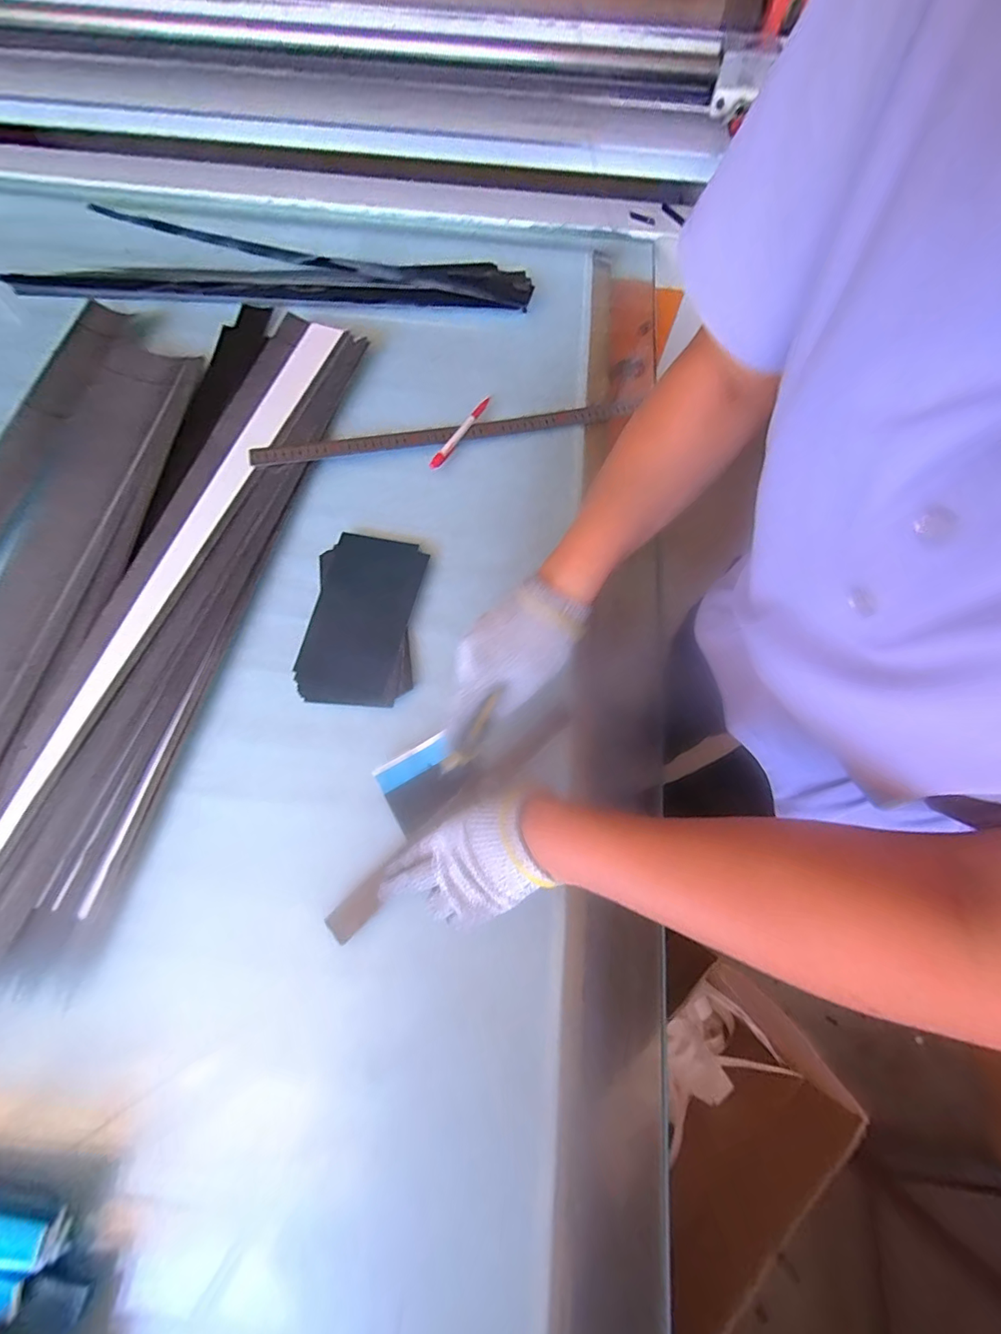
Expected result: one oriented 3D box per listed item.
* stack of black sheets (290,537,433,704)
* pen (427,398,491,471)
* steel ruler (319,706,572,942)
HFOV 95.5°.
[{"bbox_3d":[-0.150,-0.056,0.501,0.117,0.013,0.198,4,72,0],"label":"stack of black sheets"},{"bbox_3d":[-0.049,-0.300,0.578,0.013,0.015,0.131,30,74,8],"label":"pen"},{"bbox_3d":[-0.042,0.141,0.434,0.288,0.007,0.030,-41,79,-11],"label":"steel ruler"}]

